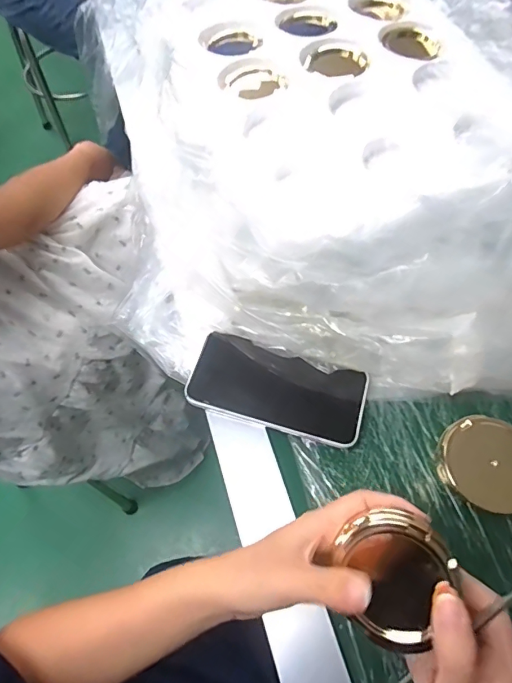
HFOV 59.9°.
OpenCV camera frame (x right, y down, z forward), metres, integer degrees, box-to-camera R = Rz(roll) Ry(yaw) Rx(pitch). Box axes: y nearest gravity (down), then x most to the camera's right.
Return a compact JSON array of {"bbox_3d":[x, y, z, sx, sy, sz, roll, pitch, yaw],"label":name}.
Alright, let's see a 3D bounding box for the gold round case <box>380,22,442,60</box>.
[{"bbox_3d":[0.183,-0.355,0.528,0.061,0.010,0.076,-17,63,-6],"label":"gold round case"}]

